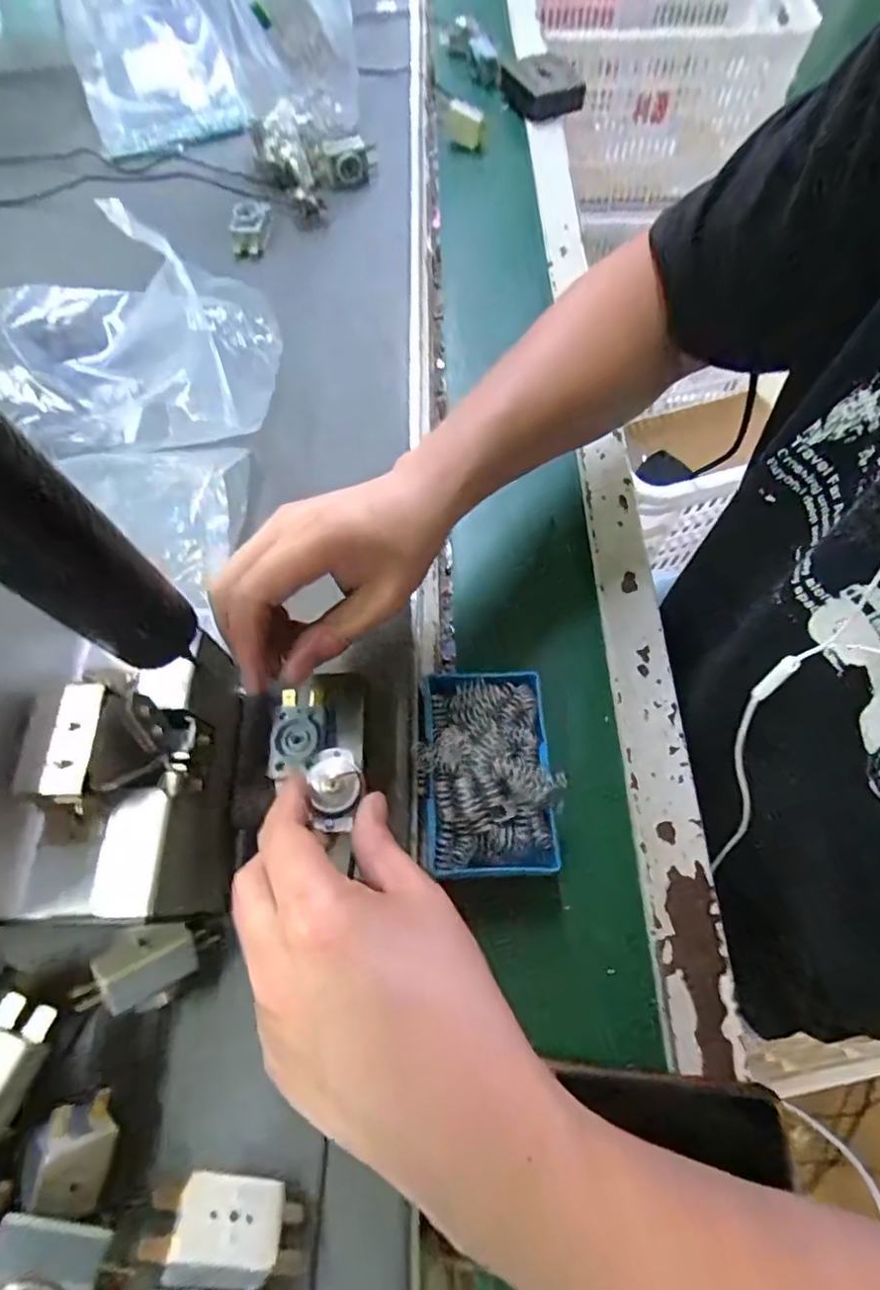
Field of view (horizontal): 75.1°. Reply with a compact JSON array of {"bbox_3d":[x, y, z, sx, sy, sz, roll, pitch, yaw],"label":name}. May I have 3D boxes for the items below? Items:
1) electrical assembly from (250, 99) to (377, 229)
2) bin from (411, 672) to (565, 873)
[{"bbox_3d":[-0.121,-0.469,0.549,0.109,0.042,0.118,0,65,1],"label":"electrical assembly"},{"bbox_3d":[0.026,0.071,0.330,0.075,0.038,0.112,-4,65,-1],"label":"bin"}]

